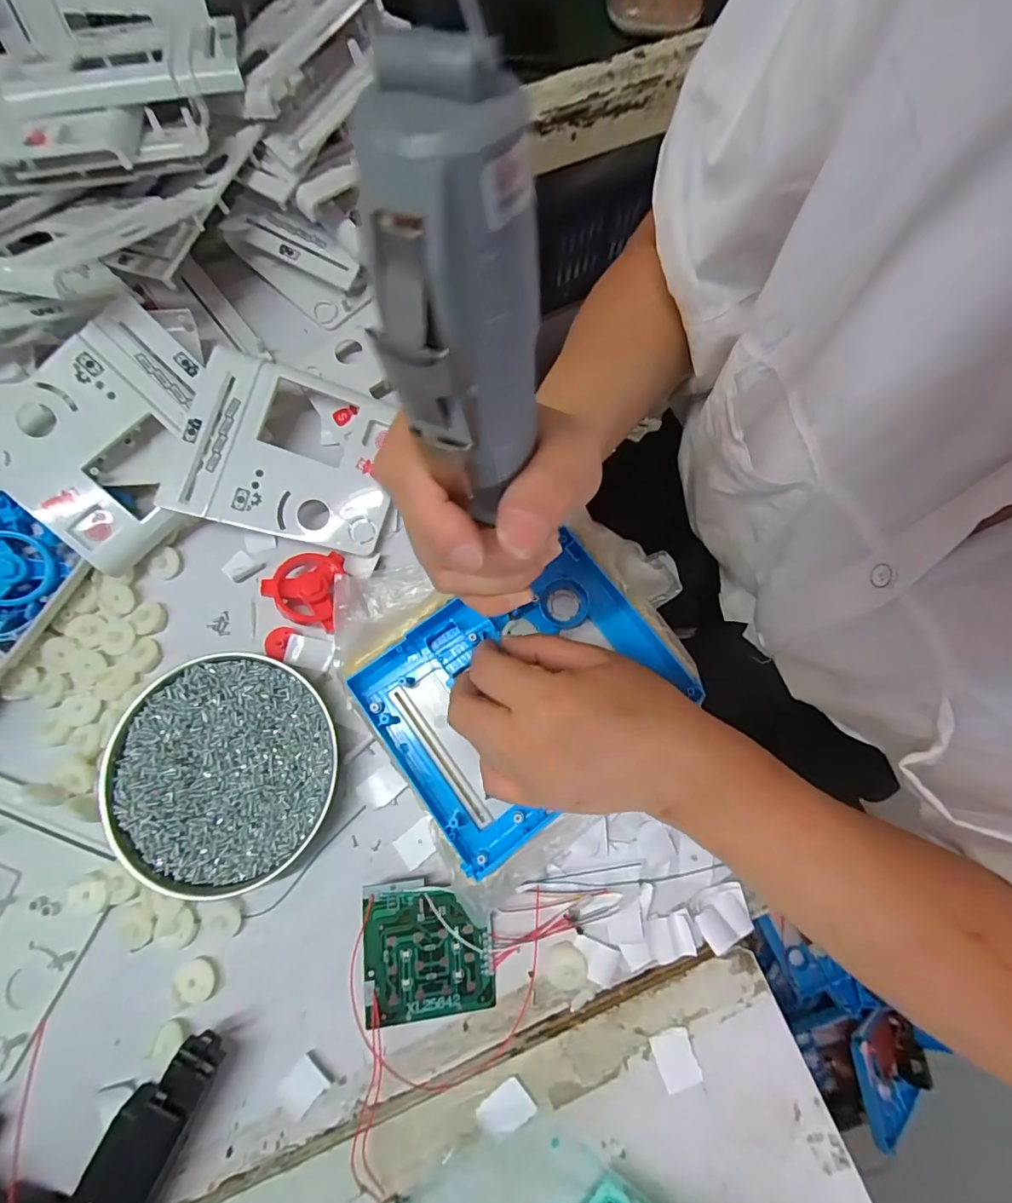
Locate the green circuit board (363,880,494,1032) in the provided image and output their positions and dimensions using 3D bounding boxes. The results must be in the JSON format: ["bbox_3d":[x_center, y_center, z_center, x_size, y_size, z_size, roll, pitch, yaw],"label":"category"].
[{"bbox_3d":[-0.044,0.200,0.282,0.071,0.006,0.072,-2,82,-10],"label":"green circuit board"}]

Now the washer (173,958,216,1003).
[{"bbox_3d":[-0.178,0.218,0.281,0.018,0.007,0.021,-37,78,-8],"label":"washer"}]

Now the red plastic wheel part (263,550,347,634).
[{"bbox_3d":[-0.137,-0.009,0.332,0.046,0.020,0.052,3,76,2],"label":"red plastic wheel part"}]

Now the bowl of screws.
[{"bbox_3d":[-0.174,0.104,0.303,0.130,0.024,0.131,-12,76,-2],"label":"bowl of screws"}]

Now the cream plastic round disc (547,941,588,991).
[{"bbox_3d":[0.036,0.213,0.286,0.022,0.004,0.024,0,76,1],"label":"cream plastic round disc"}]

